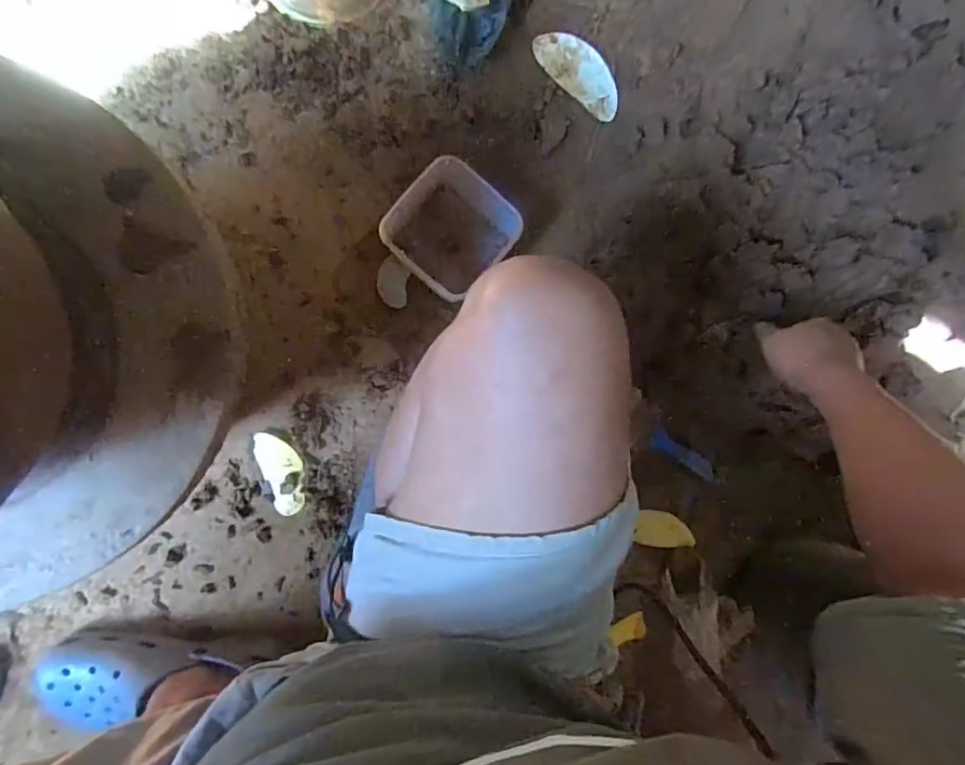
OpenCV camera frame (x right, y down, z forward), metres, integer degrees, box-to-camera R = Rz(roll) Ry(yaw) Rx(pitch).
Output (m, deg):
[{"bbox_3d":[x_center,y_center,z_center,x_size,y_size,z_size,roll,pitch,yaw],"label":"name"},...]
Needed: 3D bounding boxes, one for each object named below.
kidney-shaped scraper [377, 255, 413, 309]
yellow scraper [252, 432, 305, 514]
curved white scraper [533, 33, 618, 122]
[{"bbox_3d":[-0.115,-0.130,0.688,0.039,0.007,0.063,9,91,-10],"label":"kidney-shaped scraper"},{"bbox_3d":[-0.257,0.115,0.683,0.051,0.004,0.110,-20,97,-6],"label":"yellow scraper"},{"bbox_3d":[0.132,-0.415,0.708,0.137,0.007,0.059,39,86,-9],"label":"curved white scraper"}]

